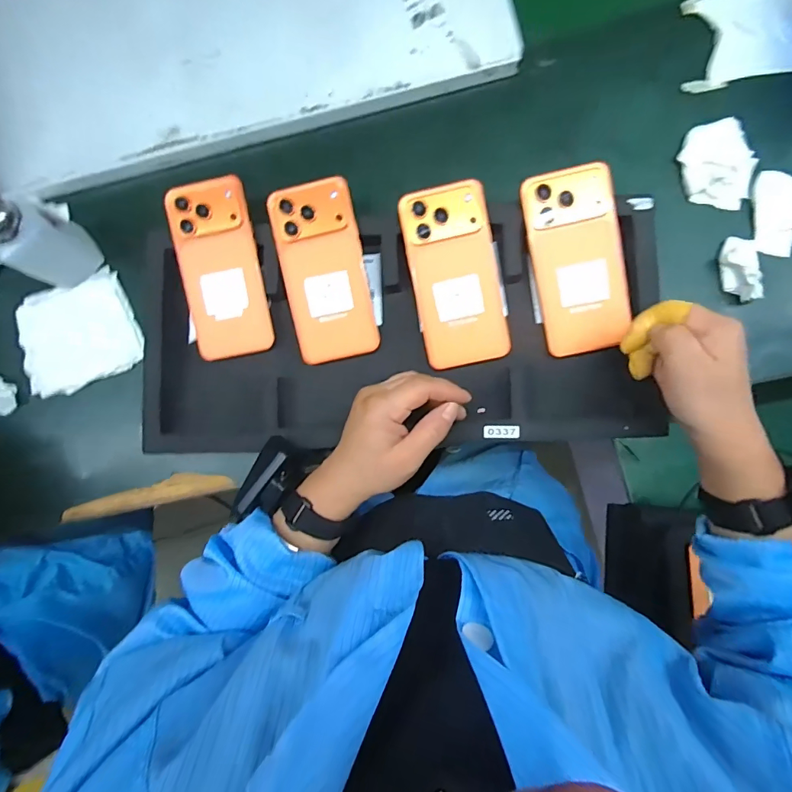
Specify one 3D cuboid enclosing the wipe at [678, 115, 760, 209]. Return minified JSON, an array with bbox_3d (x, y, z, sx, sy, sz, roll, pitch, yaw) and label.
[{"bbox_3d":[0.308,-0.224,0.412,0.066,0.019,0.083,12,85,6],"label":"wipe"}]

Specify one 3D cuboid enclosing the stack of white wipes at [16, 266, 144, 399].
[{"bbox_3d":[-0.333,-0.064,0.456,0.124,0.011,0.107,-24,83,2],"label":"stack of white wipes"}]

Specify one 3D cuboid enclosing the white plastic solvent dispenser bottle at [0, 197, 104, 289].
[{"bbox_3d":[-0.338,-0.146,0.399,0.048,0.125,0.063,2,84,5],"label":"white plastic solvent dispenser bottle"}]

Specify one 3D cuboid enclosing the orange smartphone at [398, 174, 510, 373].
[{"bbox_3d":[0.056,-0.110,0.403,0.079,0.018,0.160,-11,88,3],"label":"orange smartphone"}]

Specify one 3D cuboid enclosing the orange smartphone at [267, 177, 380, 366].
[{"bbox_3d":[-0.067,-0.115,0.414,0.077,0.007,0.160,-12,98,1],"label":"orange smartphone"}]

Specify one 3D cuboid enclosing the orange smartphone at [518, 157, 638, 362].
[{"bbox_3d":[0.166,-0.122,0.399,0.078,0.010,0.160,-10,95,3],"label":"orange smartphone"}]

